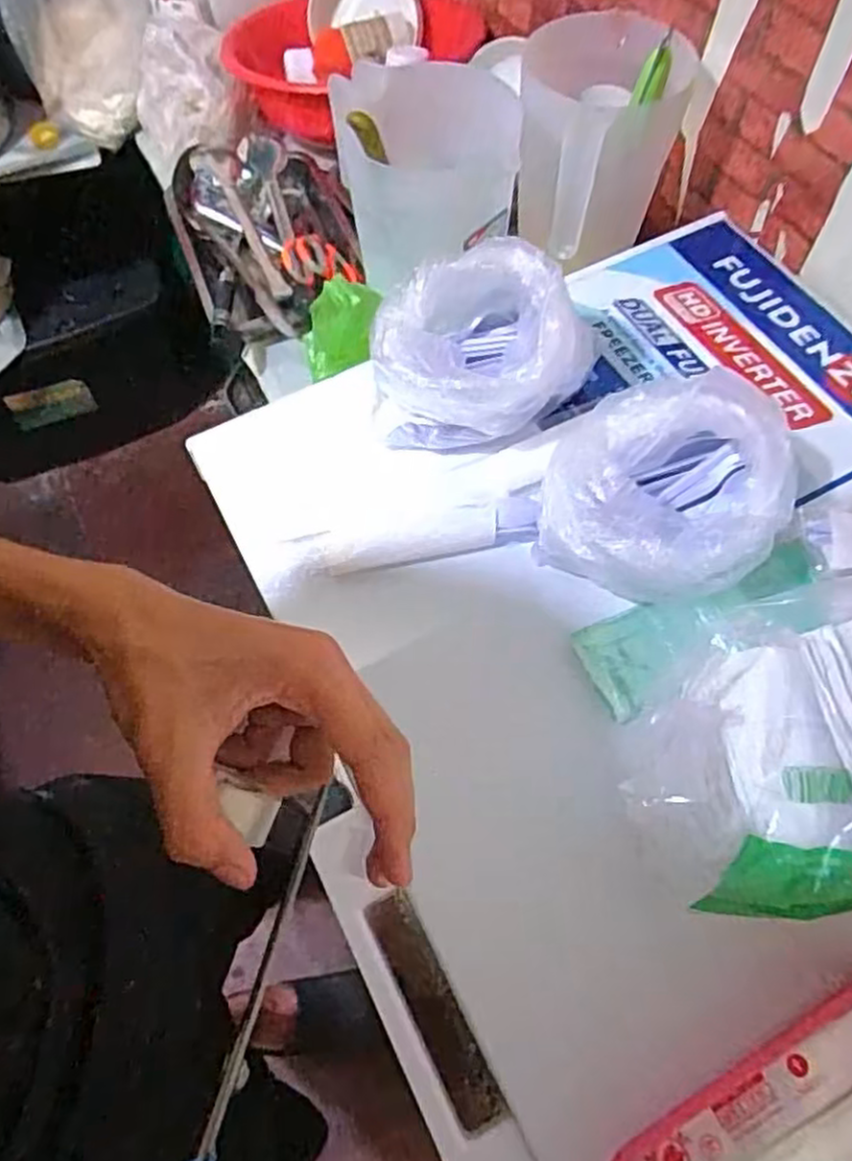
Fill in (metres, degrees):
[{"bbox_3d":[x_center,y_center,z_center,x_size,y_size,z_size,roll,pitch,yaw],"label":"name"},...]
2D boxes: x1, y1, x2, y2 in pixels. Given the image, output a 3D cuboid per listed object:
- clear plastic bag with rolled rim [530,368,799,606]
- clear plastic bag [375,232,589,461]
[{"bbox_3d":[0.171,-0.063,0.539,0.161,0.092,0.154,20,64,12],"label":"clear plastic bag with rolled rim"},{"bbox_3d":[0.033,-0.174,0.586,0.152,0.108,0.134,-18,63,-8],"label":"clear plastic bag"}]

